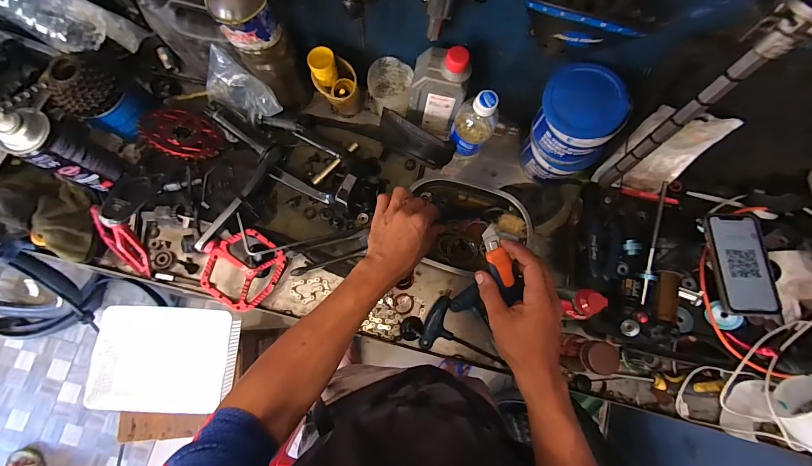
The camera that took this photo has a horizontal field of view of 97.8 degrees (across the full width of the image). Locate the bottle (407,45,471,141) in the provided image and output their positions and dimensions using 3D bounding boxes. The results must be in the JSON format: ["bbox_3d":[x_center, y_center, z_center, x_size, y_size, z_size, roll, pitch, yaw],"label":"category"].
[{"bbox_3d":[0.047,-0.214,0.539,0.083,0.161,0.051,22,79,2],"label":"bottle"}]

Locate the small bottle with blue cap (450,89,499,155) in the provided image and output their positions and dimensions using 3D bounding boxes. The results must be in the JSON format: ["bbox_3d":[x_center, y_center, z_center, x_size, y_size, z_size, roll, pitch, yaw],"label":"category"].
[{"bbox_3d":[0.106,-0.169,0.546,0.060,0.151,0.073,27,82,2],"label":"small bottle with blue cap"}]

